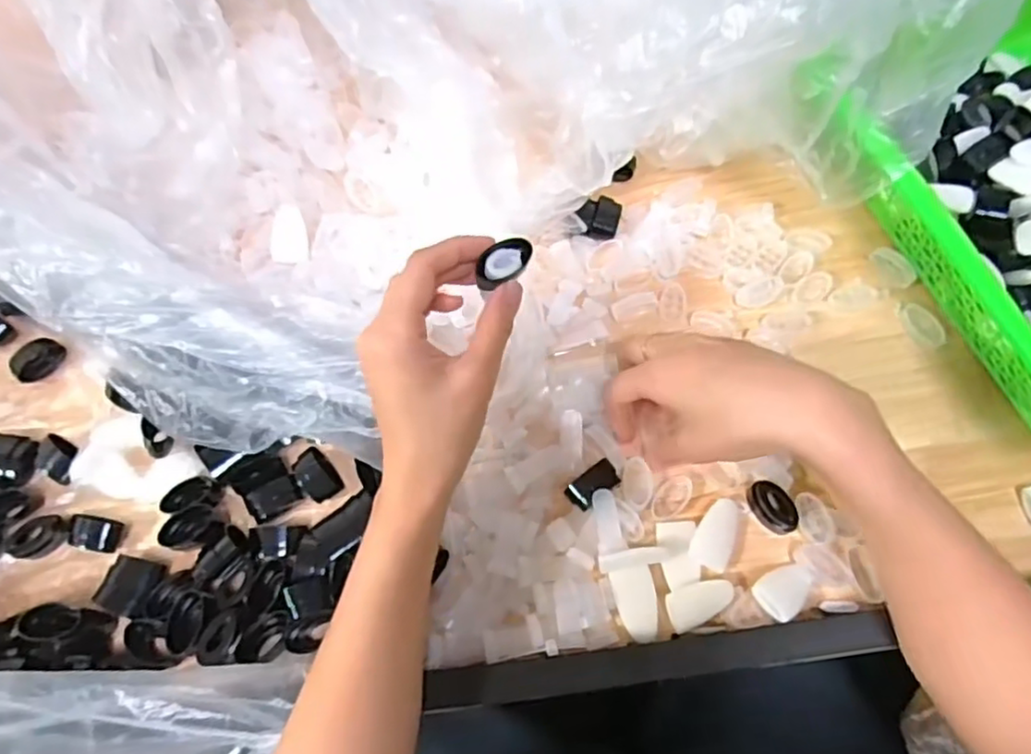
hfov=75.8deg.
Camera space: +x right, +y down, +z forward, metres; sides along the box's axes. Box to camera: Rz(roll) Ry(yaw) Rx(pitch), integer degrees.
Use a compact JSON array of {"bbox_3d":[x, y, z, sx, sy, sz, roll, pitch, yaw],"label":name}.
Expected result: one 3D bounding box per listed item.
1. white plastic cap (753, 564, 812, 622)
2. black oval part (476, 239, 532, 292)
[{"bbox_3d":[0.152,0.119,0.373,0.037,0.018,0.024,-33,69,-10],"label":"white plastic cap"},{"bbox_3d":[-0.006,-0.062,0.356,0.032,0.013,0.020,-46,102,-18],"label":"black oval part"}]

